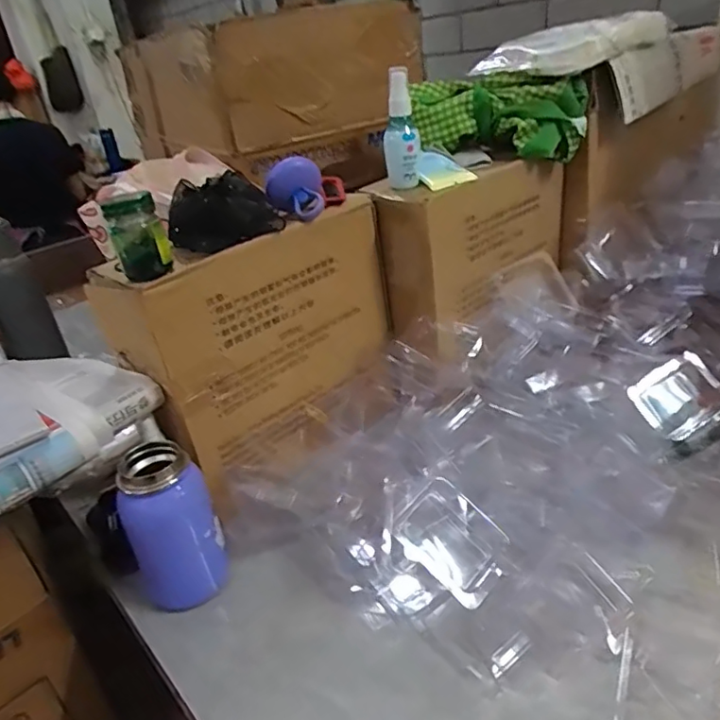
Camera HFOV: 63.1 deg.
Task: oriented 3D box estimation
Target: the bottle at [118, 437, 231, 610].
[{"bbox_3d":[-0.167,0.144,0.518,0.077,0.138,0.064,-20,31,-20],"label":"bottle"}]

